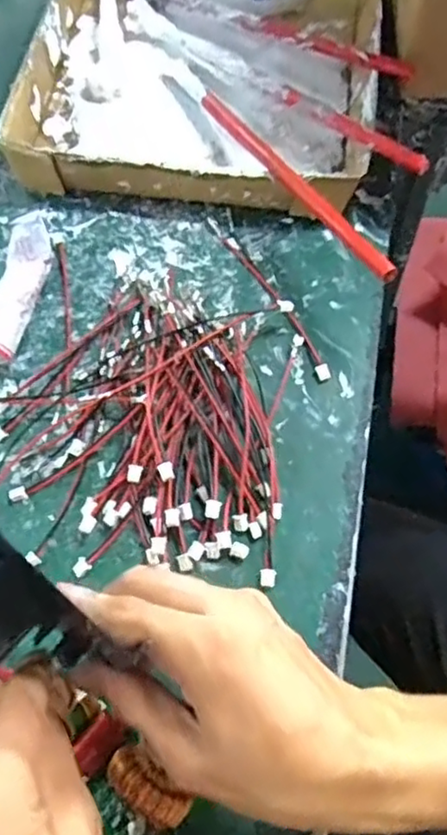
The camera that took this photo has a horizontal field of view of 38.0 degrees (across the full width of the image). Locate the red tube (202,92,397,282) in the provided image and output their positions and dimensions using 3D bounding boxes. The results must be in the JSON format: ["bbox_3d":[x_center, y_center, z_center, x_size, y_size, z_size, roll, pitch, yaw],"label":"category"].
[{"bbox_3d":[0.037,-0.144,0.386,0.010,0.009,0.206,-28,56,-8],"label":"red tube"}]

